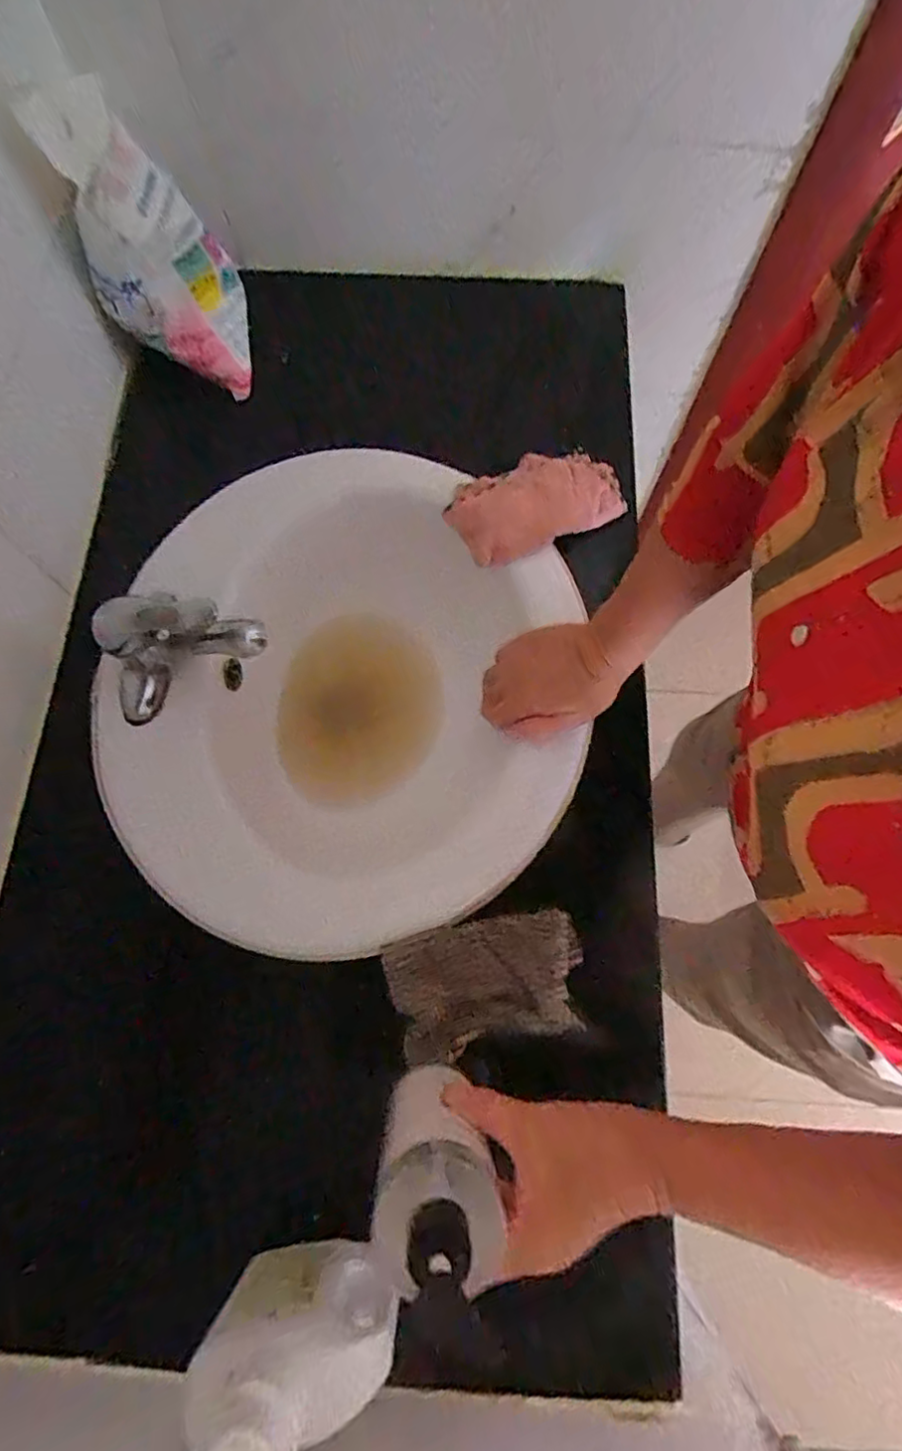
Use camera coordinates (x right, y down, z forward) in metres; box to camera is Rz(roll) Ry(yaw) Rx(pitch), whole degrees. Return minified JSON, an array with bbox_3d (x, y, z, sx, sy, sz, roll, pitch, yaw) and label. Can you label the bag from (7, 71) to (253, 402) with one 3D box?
[{"bbox_3d":[-0.292,-0.476,0.641,0.123,0.226,0.087,7,71,2],"label":"bag"}]

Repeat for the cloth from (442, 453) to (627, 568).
[{"bbox_3d":[0.082,-0.222,0.631,0.173,0.046,0.092,-23,73,-8],"label":"cloth"}]

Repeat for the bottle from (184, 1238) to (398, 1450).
[{"bbox_3d":[-0.090,0.361,0.381,0.110,0.179,0.053,-9,72,-3],"label":"bottle"}]

